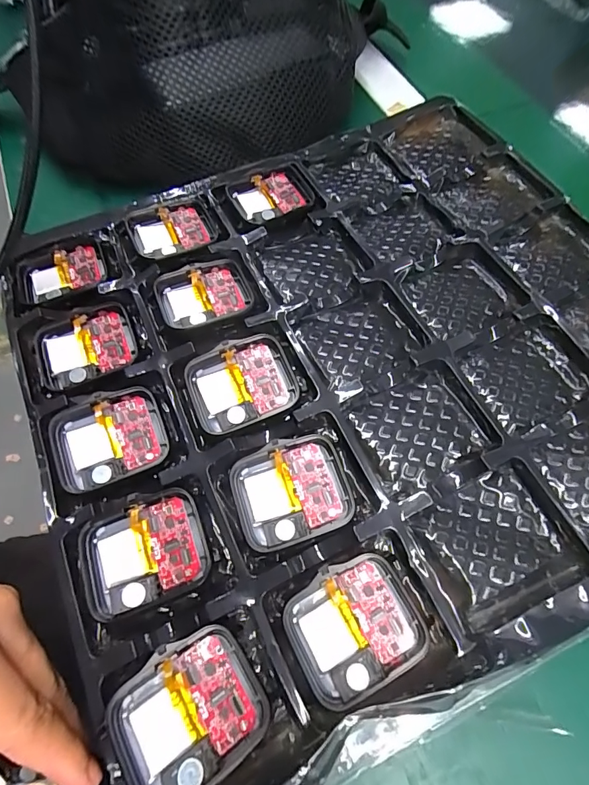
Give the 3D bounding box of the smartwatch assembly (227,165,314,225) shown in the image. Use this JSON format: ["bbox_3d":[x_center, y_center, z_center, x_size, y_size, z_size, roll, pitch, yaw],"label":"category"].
[{"bbox_3d":[-0.011,-0.106,0.221,0.043,0.007,0.033,-23,67,-11],"label":"smartwatch assembly"}]

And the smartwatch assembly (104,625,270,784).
[{"bbox_3d":[-0.033,0.099,0.125,0.042,0.008,0.037,-32,72,-16],"label":"smartwatch assembly"}]

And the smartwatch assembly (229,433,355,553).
[{"bbox_3d":[-0.001,0.037,0.153,0.043,0.005,0.036,-15,68,-9],"label":"smartwatch assembly"}]

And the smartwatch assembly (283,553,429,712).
[{"bbox_3d":[0.020,0.079,0.139,0.041,0.010,0.037,-28,71,-14],"label":"smartwatch assembly"}]

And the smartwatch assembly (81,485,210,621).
[{"bbox_3d":[-0.054,0.057,0.145,0.043,0.007,0.036,-19,69,-11],"label":"smartwatch assembly"}]

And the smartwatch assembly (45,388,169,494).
[{"bbox_3d":[-0.075,0.019,0.165,0.043,0.008,0.036,-19,69,-11],"label":"smartwatch assembly"}]

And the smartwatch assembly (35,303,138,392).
[{"bbox_3d":[-0.093,-0.020,0.183,0.041,0.008,0.033,-19,66,-10],"label":"smartwatch assembly"}]

